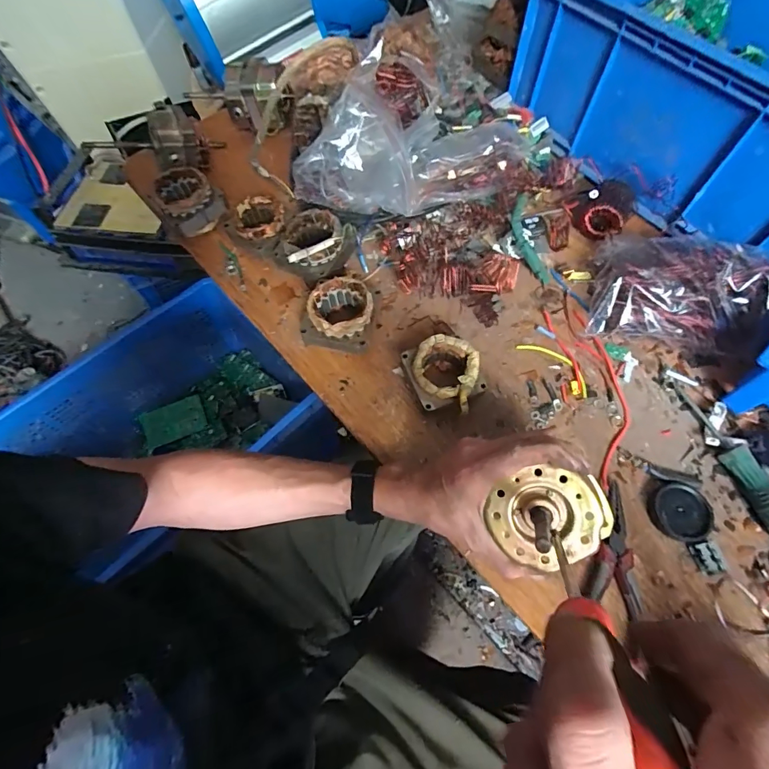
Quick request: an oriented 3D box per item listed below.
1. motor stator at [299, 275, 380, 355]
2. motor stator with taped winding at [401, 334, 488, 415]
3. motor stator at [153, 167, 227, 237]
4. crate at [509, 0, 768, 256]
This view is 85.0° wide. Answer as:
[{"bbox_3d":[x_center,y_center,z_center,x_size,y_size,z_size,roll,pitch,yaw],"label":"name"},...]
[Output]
[{"bbox_3d":[-0.049,-0.080,0.491,0.085,0.059,0.089,12,65,6],"label":"motor stator"},{"bbox_3d":[0.065,-0.002,0.455,0.070,0.058,0.086,-17,66,-8],"label":"motor stator with taped winding"},{"bbox_3d":[-0.260,-0.247,0.566,0.079,0.054,0.078,0,64,0],"label":"motor stator"},{"bbox_3d":[0.454,-0.400,0.544,0.381,0.163,0.457,-33,69,-15],"label":"crate"}]

